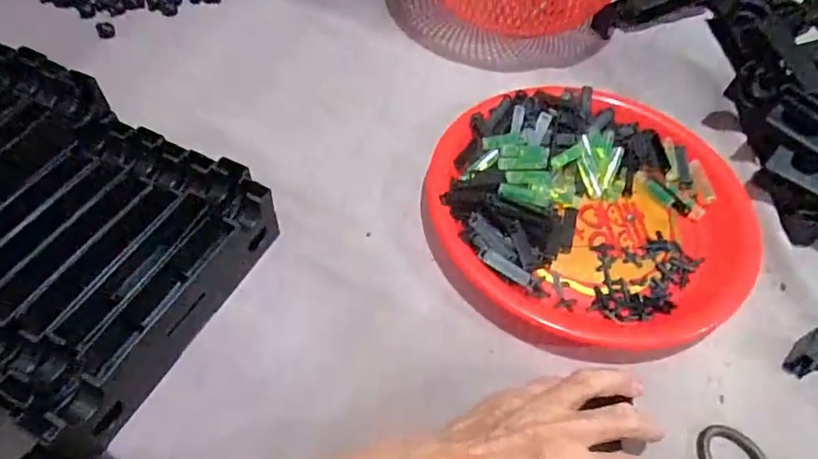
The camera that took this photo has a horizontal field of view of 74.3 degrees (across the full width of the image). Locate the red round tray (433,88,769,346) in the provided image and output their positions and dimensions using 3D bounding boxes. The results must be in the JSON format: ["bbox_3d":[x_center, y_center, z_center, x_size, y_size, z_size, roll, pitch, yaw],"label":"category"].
[{"bbox_3d":[0.147,-0.024,0.446,0.259,0.033,0.254,17,55,8],"label":"red round tray"}]

